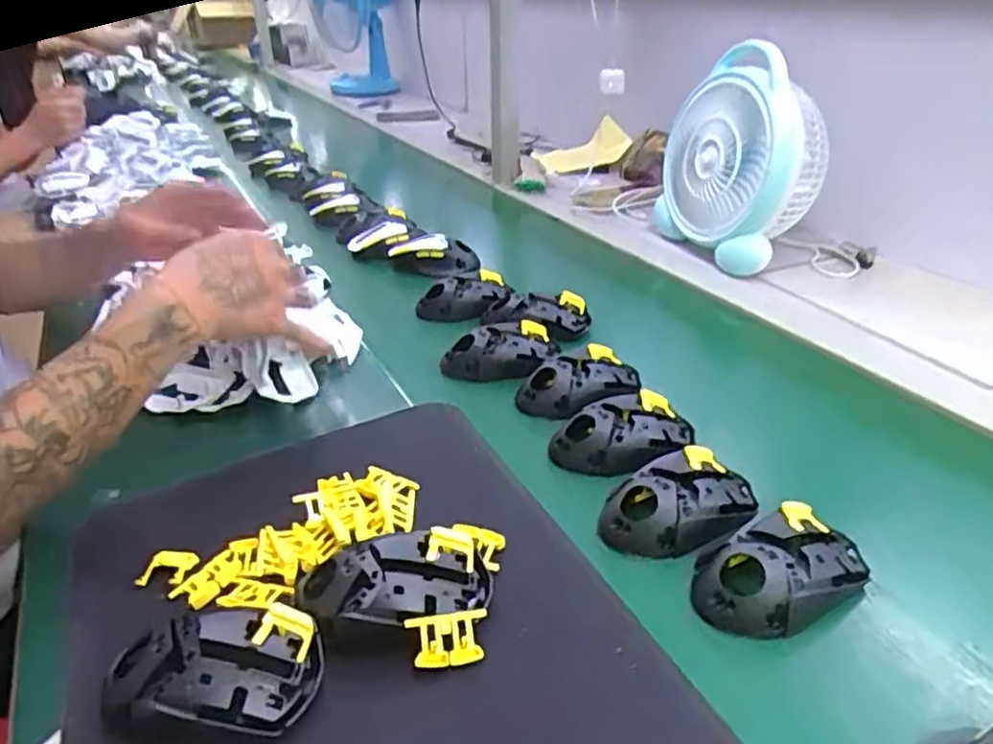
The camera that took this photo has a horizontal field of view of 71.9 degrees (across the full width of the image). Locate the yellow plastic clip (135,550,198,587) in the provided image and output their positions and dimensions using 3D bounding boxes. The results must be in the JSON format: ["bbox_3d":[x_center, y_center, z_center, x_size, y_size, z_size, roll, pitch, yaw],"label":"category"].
[{"bbox_3d":[-0.214,0.128,0.445,0.036,0.016,0.016,-5,32,-7],"label":"yellow plastic clip"}]

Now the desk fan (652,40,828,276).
[{"bbox_3d":[0.310,-0.267,0.880,0.119,0.241,0.210,-9,33,-13],"label":"desk fan"}]

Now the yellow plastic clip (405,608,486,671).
[{"bbox_3d":[-0.027,0.148,0.378,0.042,0.009,0.027,-3,66,-10],"label":"yellow plastic clip"}]

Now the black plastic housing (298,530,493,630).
[{"bbox_3d":[-0.060,0.124,0.402,0.110,0.028,0.057,-7,32,-8],"label":"black plastic housing"}]

